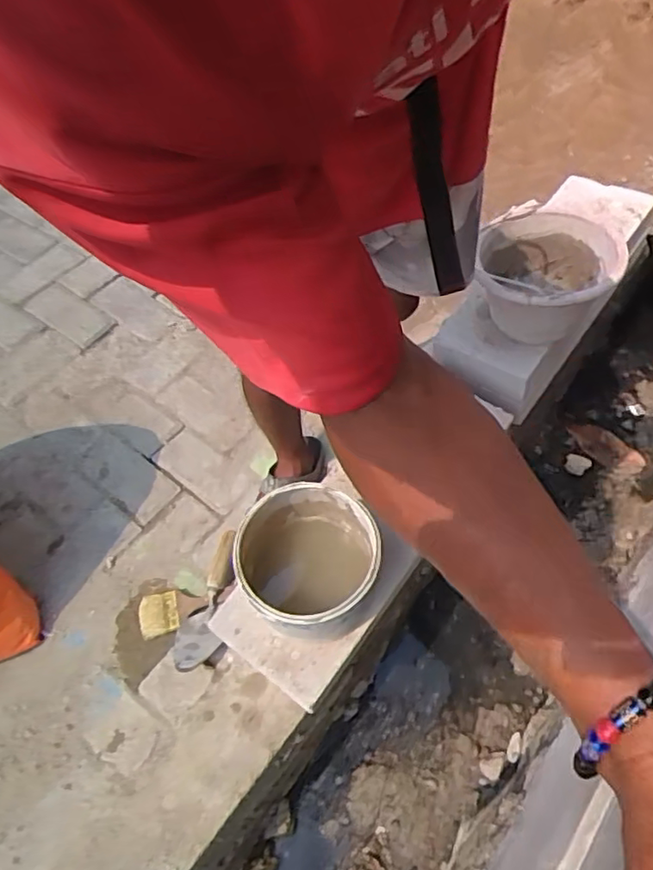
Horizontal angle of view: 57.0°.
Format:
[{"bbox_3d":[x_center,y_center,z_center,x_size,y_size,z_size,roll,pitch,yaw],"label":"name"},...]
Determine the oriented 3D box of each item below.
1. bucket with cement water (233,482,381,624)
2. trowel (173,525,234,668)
[{"bbox_3d":[-0.022,0.178,0.818,0.177,0.162,0.177,-1,59,1],"label":"bucket with cement water"},{"bbox_3d":[-0.206,0.276,1.042,0.080,0.043,0.260,2,59,3],"label":"trowel"}]

